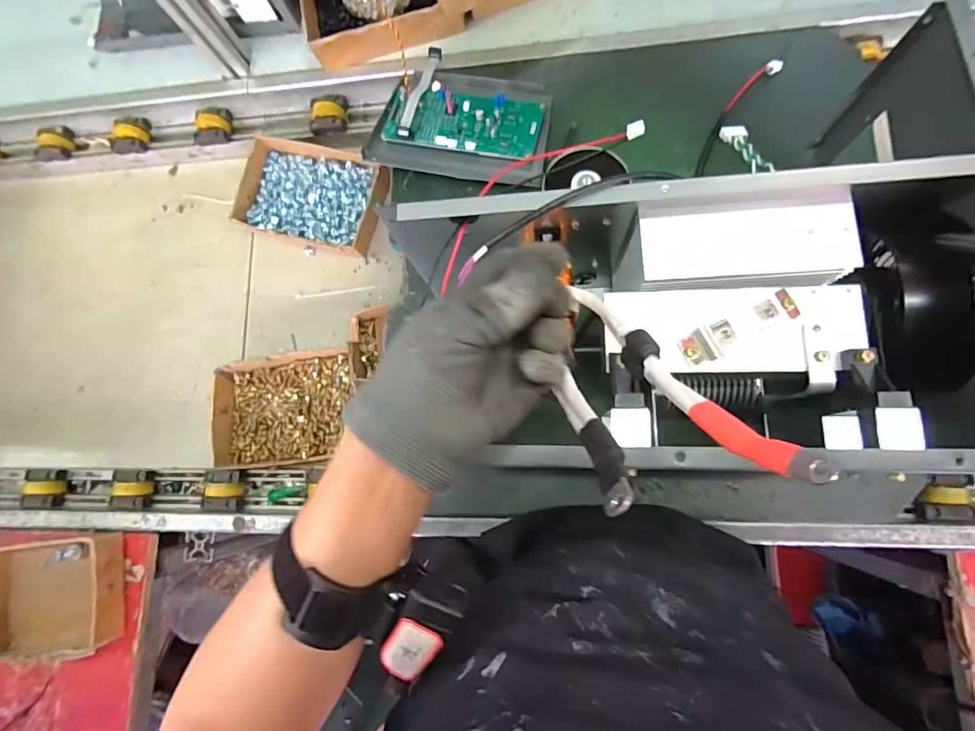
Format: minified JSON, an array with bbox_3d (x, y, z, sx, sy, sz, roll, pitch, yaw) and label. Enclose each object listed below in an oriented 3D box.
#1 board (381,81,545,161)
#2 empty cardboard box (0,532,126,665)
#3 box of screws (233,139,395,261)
[{"bbox_3d":[-0.032,-0.316,0.614,0.196,0.013,0.091,11,74,6],"label":"board"},{"bbox_3d":[-0.569,0.300,0.617,0.188,0.052,0.135,-9,80,6],"label":"empty cardboard box"},{"bbox_3d":[-0.269,-0.263,0.736,0.236,0.040,0.149,17,90,9],"label":"box of screws"}]

